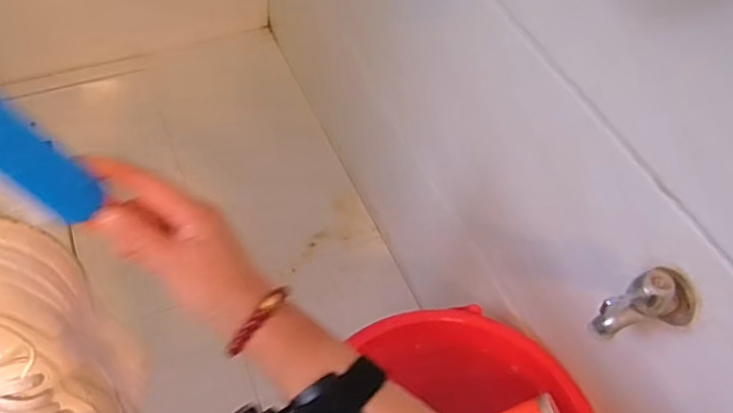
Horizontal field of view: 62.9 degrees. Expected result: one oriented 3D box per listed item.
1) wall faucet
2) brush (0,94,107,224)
[{"bbox_3d":[0.221,0.079,0.468,0.073,0.064,0.039,-17,51,-21],"label":"wall faucet"},{"bbox_3d":[-0.182,-0.022,0.323,0.023,0.089,0.039,-25,47,15],"label":"brush"}]

